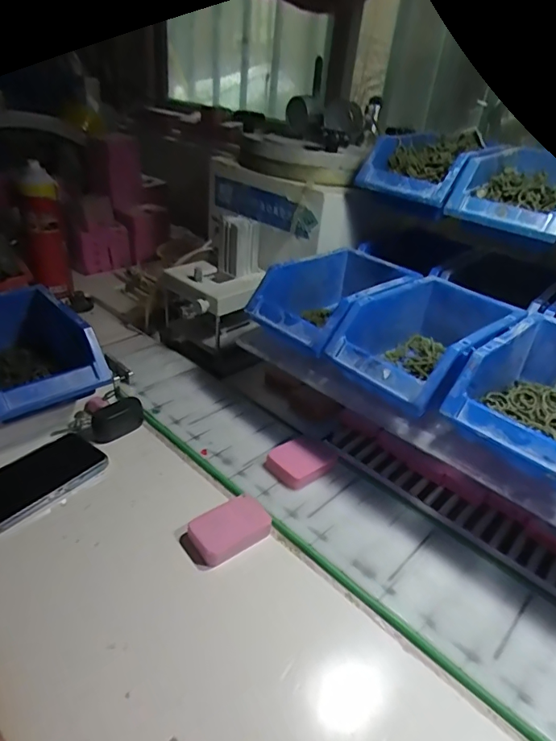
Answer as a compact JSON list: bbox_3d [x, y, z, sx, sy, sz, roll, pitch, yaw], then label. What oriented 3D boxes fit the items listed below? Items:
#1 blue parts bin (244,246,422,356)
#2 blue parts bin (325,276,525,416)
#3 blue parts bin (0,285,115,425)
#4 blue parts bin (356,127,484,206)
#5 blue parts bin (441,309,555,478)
[{"bbox_3d":[0.068,-0.081,0.581,0.177,0.074,0.121,-22,41,-37],"label":"blue parts bin"},{"bbox_3d":[0.160,-0.028,0.517,0.195,0.079,0.125,-20,41,-36],"label":"blue parts bin"},{"bbox_3d":[-0.292,-0.026,0.564,0.131,0.074,0.193,-20,40,-36],"label":"blue parts bin"},{"bbox_3d":[0.191,-0.265,0.625,0.119,0.058,0.164,27,37,30],"label":"blue parts bin"},{"bbox_3d":[0.245,0.025,0.444,0.120,0.080,0.174,31,39,33],"label":"blue parts bin"}]

